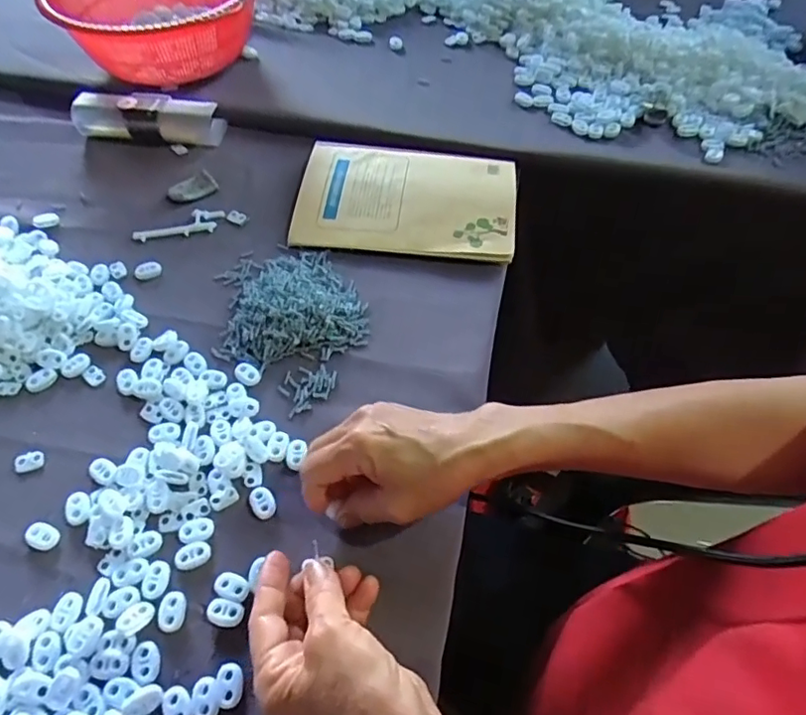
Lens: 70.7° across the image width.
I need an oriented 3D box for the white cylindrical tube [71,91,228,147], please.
[{"bbox_3d":[-0.277,-0.259,0.616,0.159,0.039,0.041,4,55,4],"label":"white cylindrical tube"}]

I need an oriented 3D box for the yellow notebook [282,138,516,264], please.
[{"bbox_3d":[0.002,-0.156,0.552,0.208,0.017,0.138,6,55,6],"label":"yellow notebook"}]

